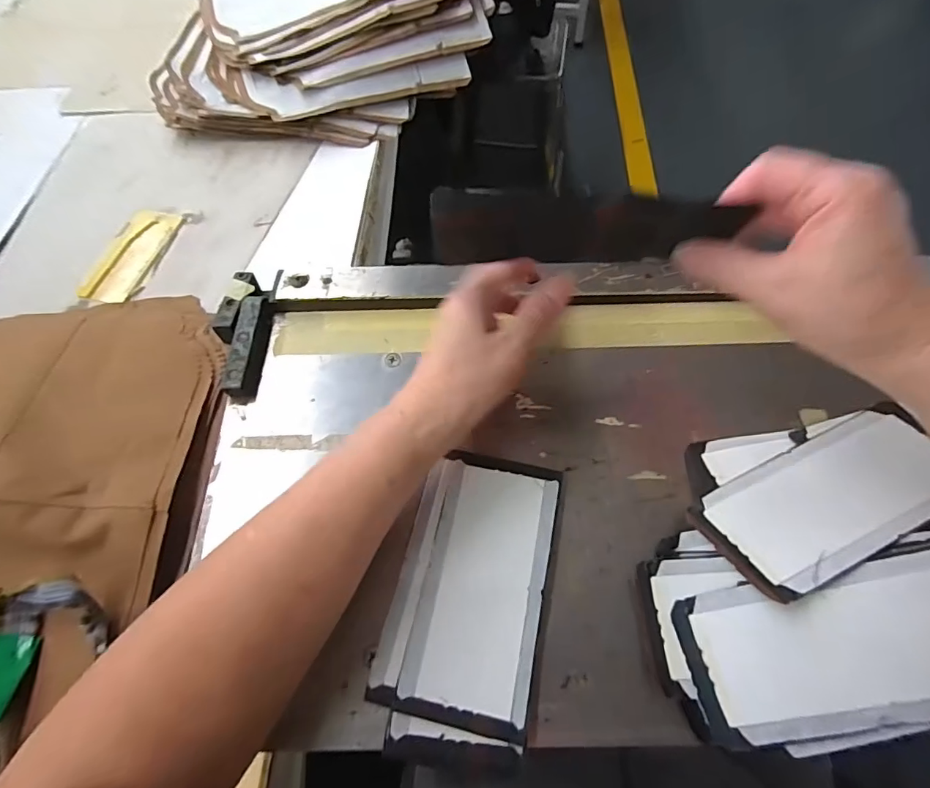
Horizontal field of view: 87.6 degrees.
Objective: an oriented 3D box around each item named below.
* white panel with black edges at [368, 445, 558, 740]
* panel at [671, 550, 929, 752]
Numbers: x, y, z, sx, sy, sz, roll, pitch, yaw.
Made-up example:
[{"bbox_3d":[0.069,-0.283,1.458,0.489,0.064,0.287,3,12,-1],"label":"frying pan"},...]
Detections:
[{"bbox_3d":[0.005,0.108,0.285,0.083,0.009,0.144,11,64,7],"label":"white panel with black edges"},{"bbox_3d":[0.194,0.124,0.241,0.156,0.011,0.068,-17,63,9],"label":"panel"}]

